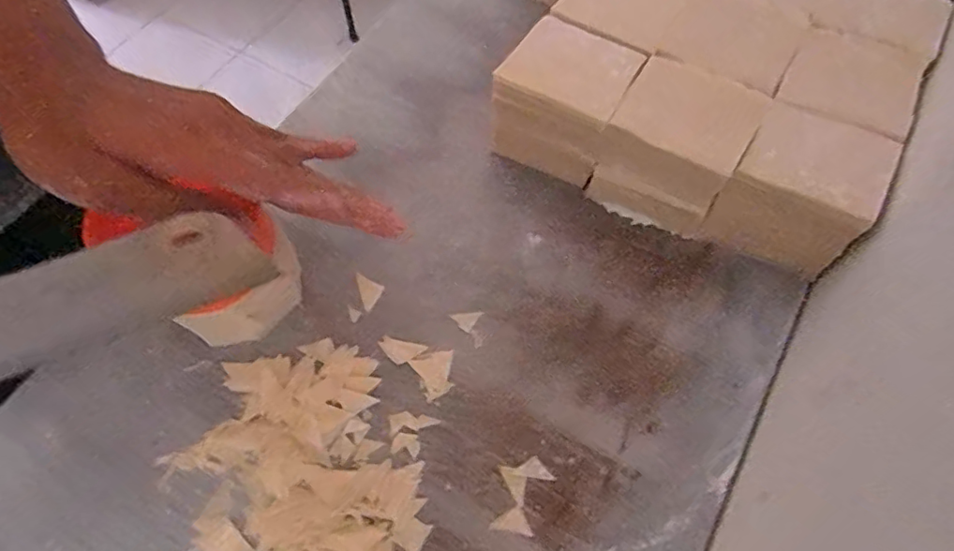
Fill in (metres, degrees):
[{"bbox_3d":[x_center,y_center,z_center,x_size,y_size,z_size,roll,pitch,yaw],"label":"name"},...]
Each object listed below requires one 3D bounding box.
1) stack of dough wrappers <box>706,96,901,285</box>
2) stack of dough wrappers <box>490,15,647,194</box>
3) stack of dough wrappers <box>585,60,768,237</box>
[{"bbox_3d":[0.197,-0.049,0.350,0.074,0.074,0.081,31,68,15],"label":"stack of dough wrappers"},{"bbox_3d":[0.061,-0.124,0.401,0.083,0.074,0.086,26,67,12],"label":"stack of dough wrappers"},{"bbox_3d":[0.131,-0.086,0.374,0.083,0.076,0.085,33,69,15],"label":"stack of dough wrappers"}]

